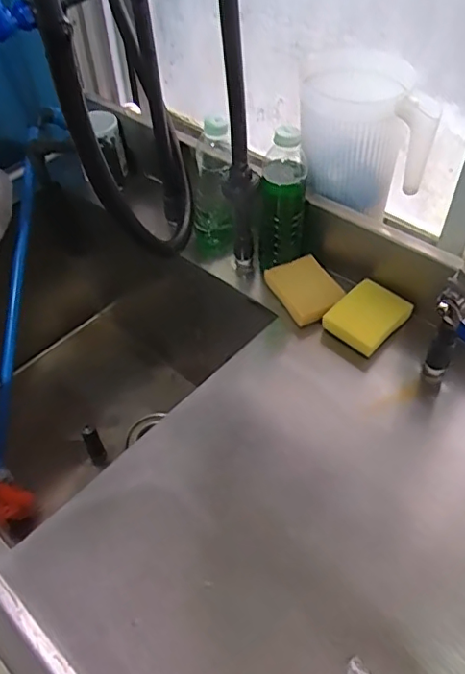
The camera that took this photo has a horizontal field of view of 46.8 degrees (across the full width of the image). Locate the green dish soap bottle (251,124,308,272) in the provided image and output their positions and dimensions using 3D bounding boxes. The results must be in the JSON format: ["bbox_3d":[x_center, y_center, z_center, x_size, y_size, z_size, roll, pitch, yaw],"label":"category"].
[{"bbox_3d":[0.064,-0.186,0.730,0.068,0.193,0.057,2,49,3],"label":"green dish soap bottle"}]

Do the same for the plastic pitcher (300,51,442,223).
[{"bbox_3d":[0.177,-0.265,0.719,0.169,0.171,0.117,15,51,14],"label":"plastic pitcher"}]

